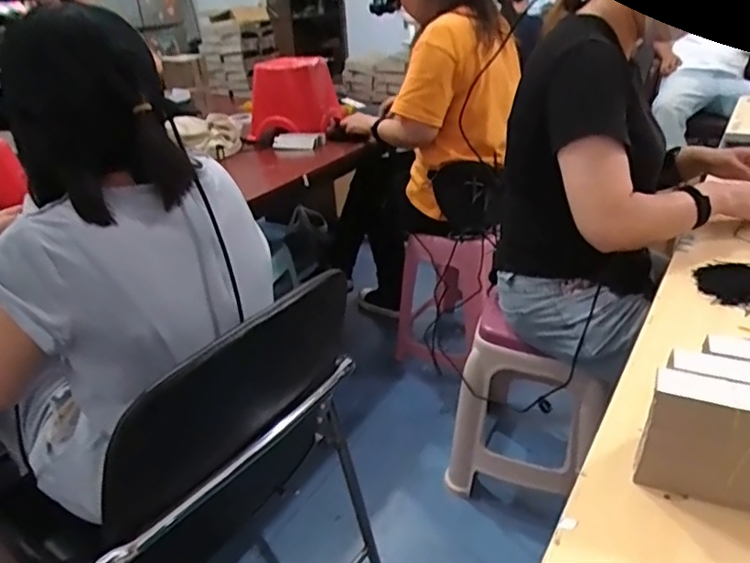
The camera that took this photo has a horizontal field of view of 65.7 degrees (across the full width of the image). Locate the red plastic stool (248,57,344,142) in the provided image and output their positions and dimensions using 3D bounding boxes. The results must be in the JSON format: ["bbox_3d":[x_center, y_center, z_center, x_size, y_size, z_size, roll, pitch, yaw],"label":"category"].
[{"bbox_3d":[-0.233,-0.547,1.721,0.175,0.202,0.244,12,31,26],"label":"red plastic stool"}]

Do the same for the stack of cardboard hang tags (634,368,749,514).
[{"bbox_3d":[0.289,0.135,0.469,0.126,0.102,0.033,10,30,24],"label":"stack of cardboard hang tags"}]

